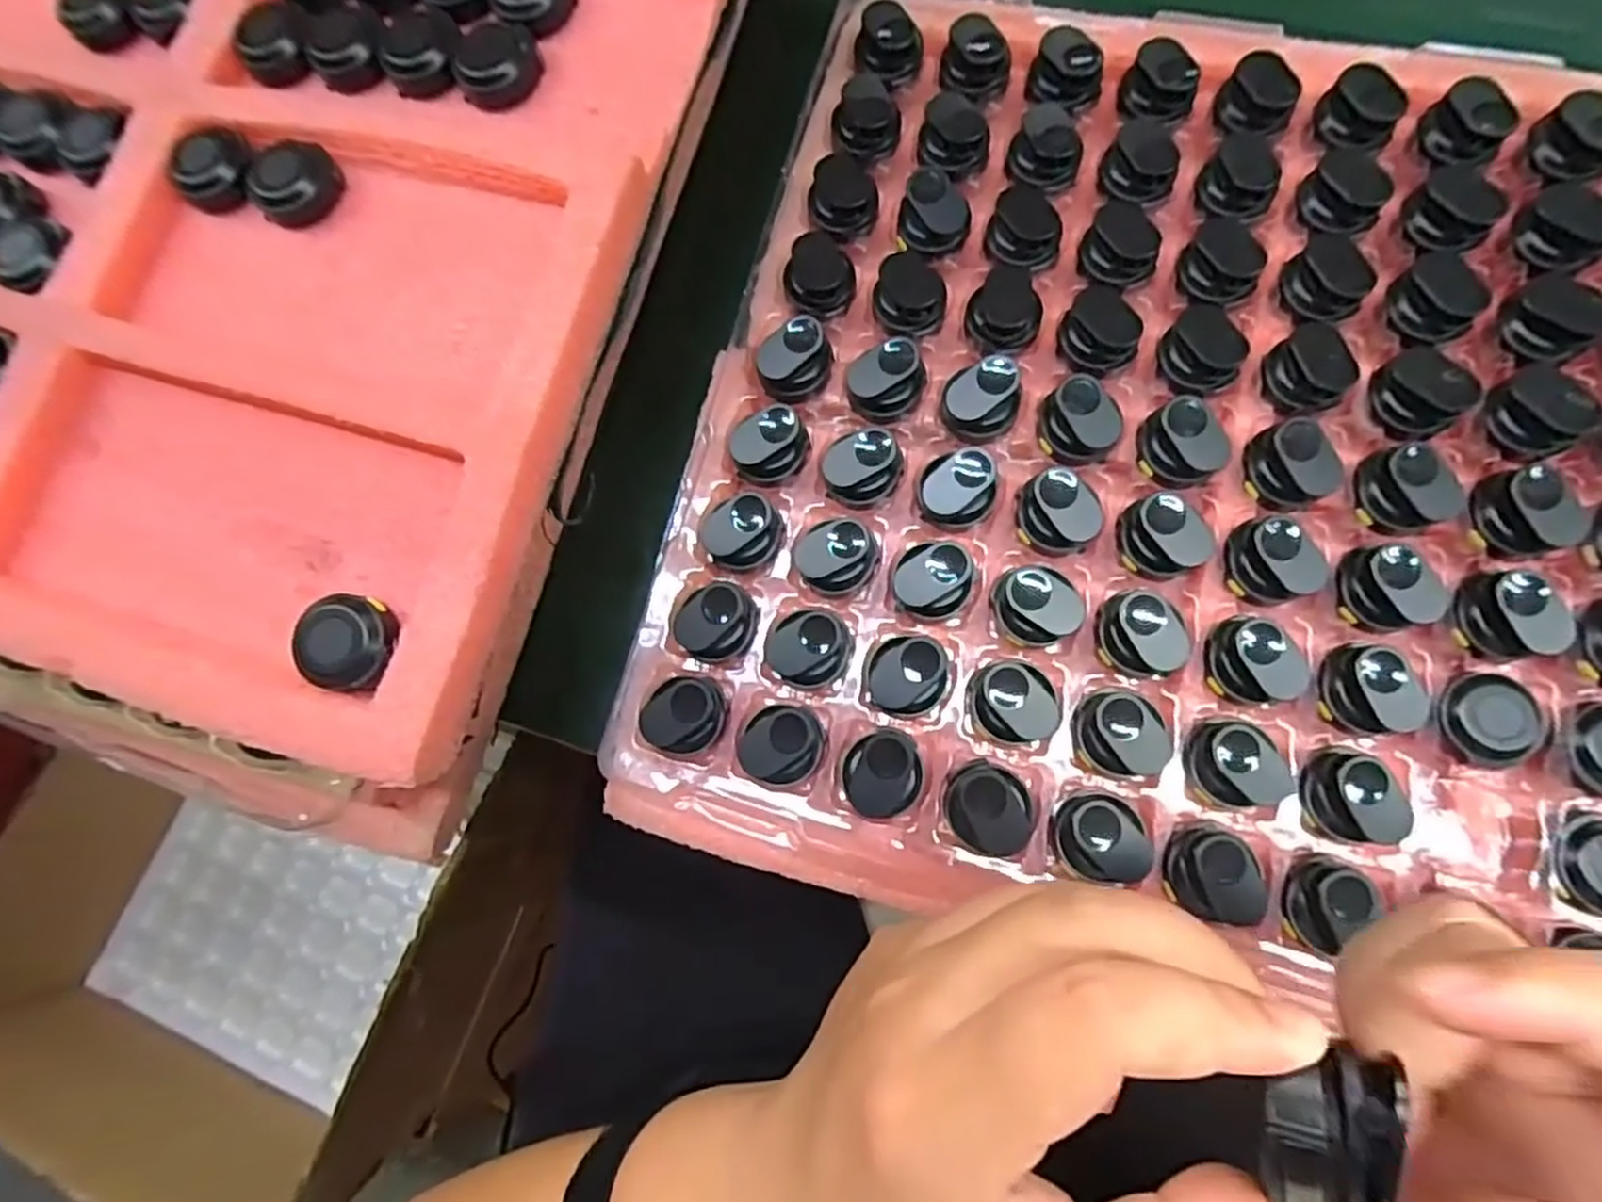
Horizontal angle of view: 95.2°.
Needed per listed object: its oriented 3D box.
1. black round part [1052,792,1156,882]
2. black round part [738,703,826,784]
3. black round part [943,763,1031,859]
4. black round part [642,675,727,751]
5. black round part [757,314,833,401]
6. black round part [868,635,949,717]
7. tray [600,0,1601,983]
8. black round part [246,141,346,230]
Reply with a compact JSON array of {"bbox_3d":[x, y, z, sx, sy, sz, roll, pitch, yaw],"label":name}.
[{"bbox_3d":[0.101,0.078,0.241,0.028,0.014,0.027,0,79,0],"label":"black round part"},{"bbox_3d":[-0.007,0.051,0.260,0.029,0.017,0.026,-6,76,3],"label":"black round part"},{"bbox_3d":[0.064,0.070,0.244,0.029,0.011,0.029,-1,76,5],"label":"black round part"},{"bbox_3d":[-0.043,0.042,0.267,0.029,0.016,0.025,-5,76,4],"label":"black round part"},{"bbox_3d":[-0.001,-0.096,0.284,0.023,0.012,0.030,41,83,13],"label":"black round part"},{"bbox_3d":[0.038,0.027,0.259,0.028,0.016,0.026,-1,76,5],"label":"black round part"},{"bbox_3d":[0.211,-0.042,0.255,0.497,0.024,0.367,16,82,9],"label":"tray"},{"bbox_3d":[-0.181,-0.150,0.261,0.030,0.011,0.024,-42,77,-6],"label":"black round part"}]

